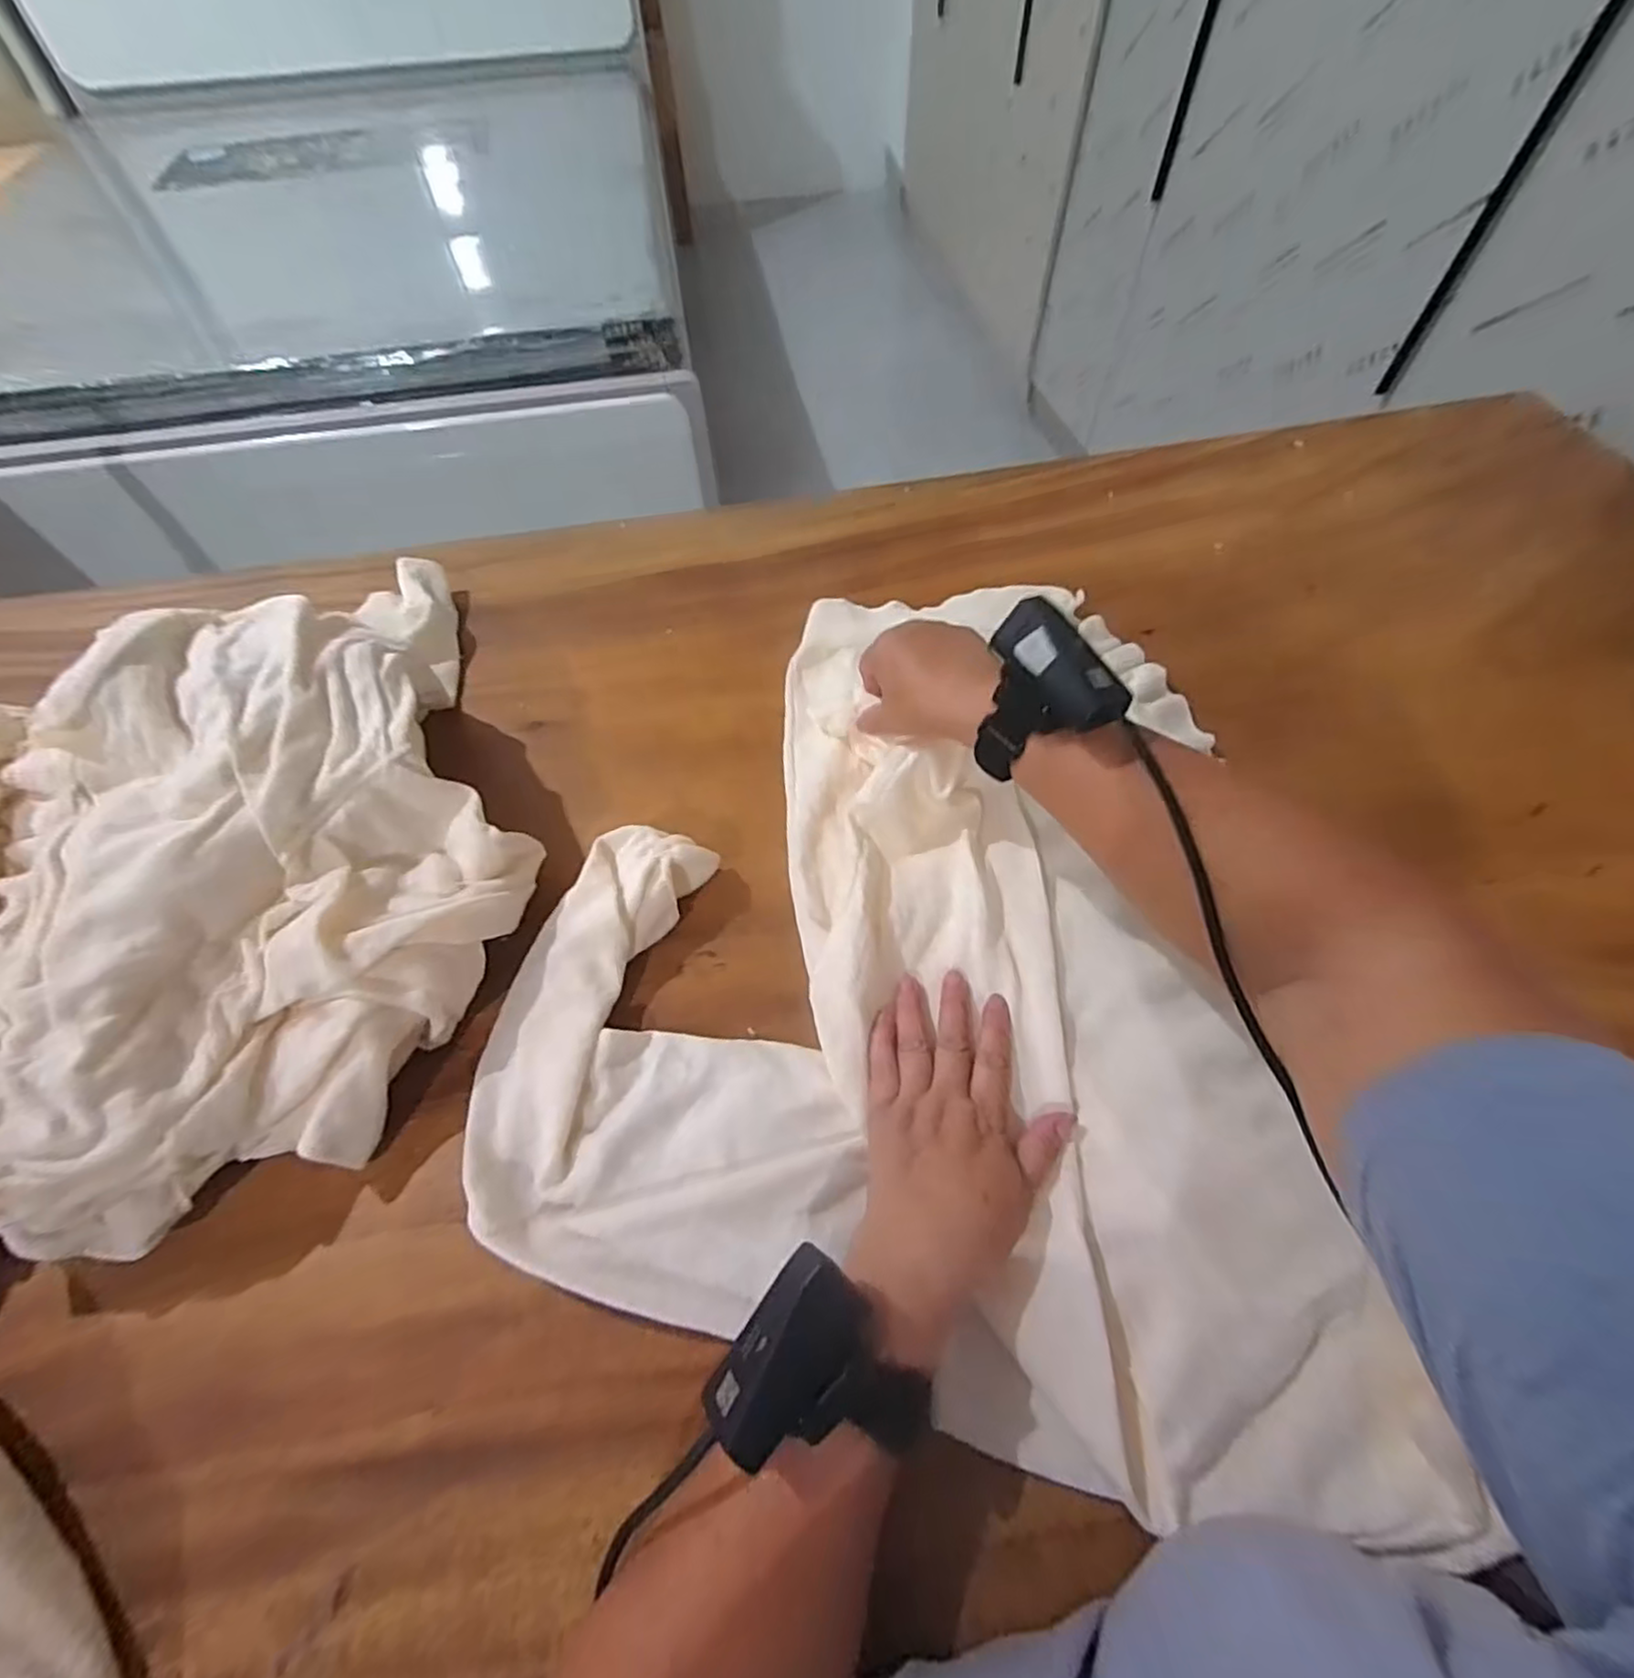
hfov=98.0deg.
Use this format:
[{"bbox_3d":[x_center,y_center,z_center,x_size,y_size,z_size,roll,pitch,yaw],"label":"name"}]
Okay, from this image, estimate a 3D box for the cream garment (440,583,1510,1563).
[{"bbox_3d":[0.048,0.041,0.436,0.435,0.050,0.536,2,58,2],"label":"cream garment"}]

